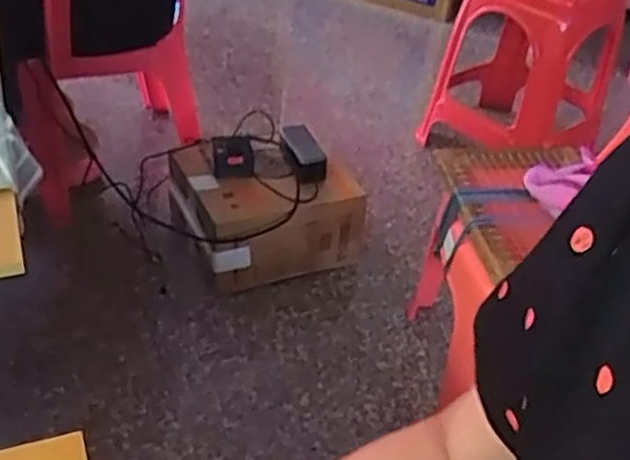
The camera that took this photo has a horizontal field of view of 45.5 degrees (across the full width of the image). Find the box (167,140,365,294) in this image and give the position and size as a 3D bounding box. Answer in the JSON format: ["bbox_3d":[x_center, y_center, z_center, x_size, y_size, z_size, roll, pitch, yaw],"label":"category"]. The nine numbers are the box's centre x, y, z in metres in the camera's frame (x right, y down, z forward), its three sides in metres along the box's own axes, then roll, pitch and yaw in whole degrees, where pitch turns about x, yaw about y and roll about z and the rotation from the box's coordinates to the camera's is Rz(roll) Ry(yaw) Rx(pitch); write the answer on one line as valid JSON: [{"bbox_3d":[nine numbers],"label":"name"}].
[{"bbox_3d":[-0.092,-0.029,1.404,0.317,0.172,0.223,-12,41,-23],"label":"box"}]

